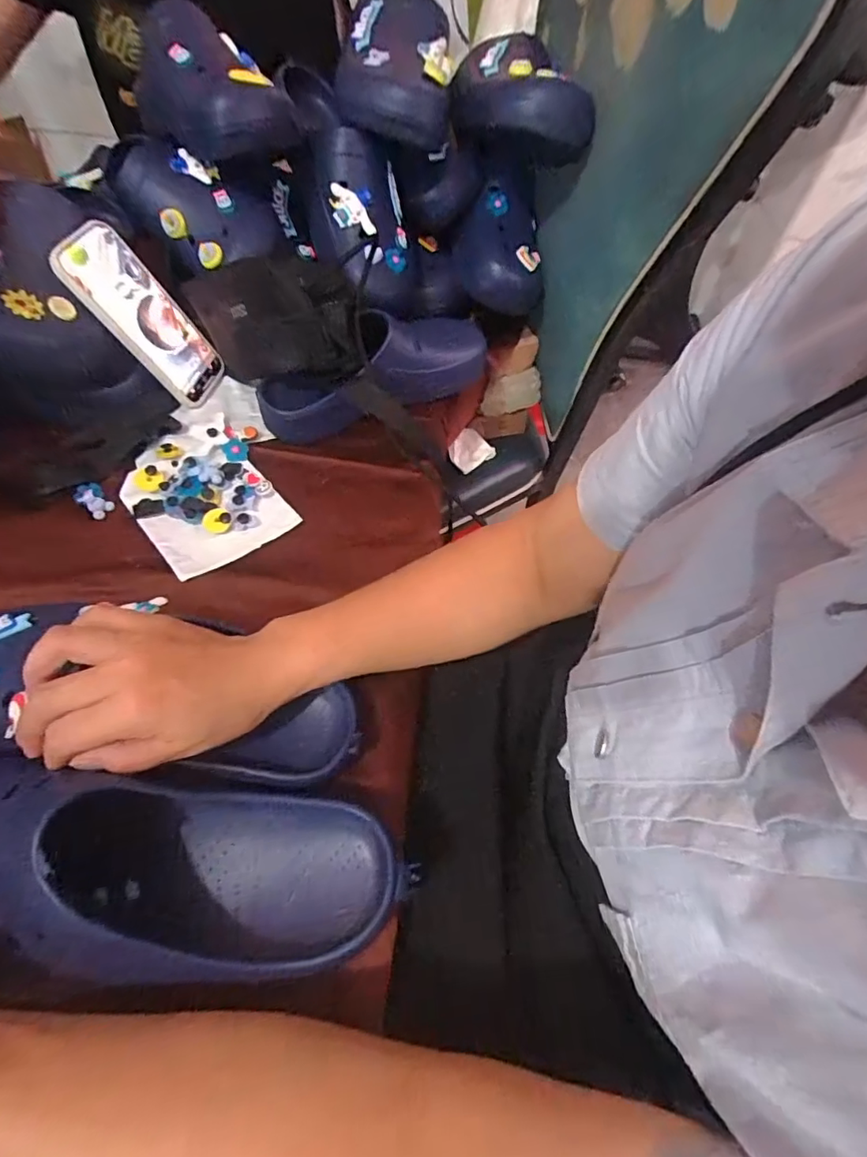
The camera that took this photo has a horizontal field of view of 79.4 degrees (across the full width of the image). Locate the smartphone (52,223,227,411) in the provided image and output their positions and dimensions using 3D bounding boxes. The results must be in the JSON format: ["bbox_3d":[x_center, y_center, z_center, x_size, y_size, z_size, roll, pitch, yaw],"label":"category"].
[{"bbox_3d":[-0.284,-0.259,0.523,0.008,0.165,0.083,-4,53,32],"label":"smartphone"}]

